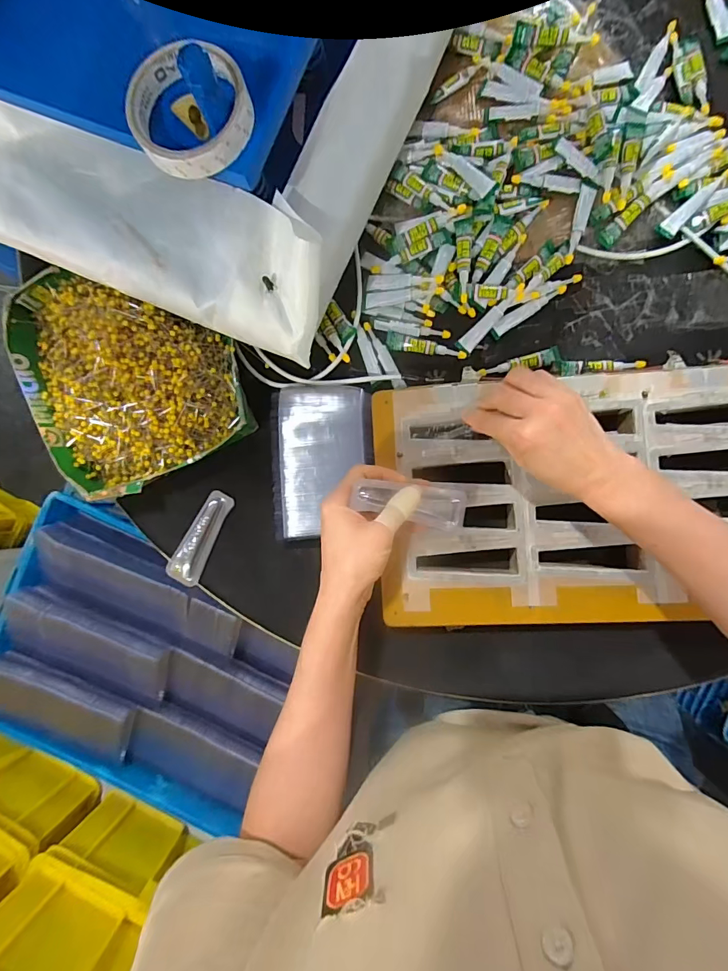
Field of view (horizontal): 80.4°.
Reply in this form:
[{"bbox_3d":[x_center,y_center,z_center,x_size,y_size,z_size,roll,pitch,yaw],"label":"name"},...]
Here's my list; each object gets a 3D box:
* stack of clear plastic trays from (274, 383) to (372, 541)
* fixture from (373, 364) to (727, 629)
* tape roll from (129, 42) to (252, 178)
[{"bbox_3d":[-0.041,-0.027,0.441,0.102,0.029,0.155,-3,87,5],"label":"stack of clear plastic trays"},{"bbox_3d":[0.203,0.011,0.405,0.379,0.042,0.225,-3,90,6],"label":"fixture"},{"bbox_3d":[-0.127,-0.278,0.318,0.086,0.022,0.089,0,87,5],"label":"tape roll"}]

